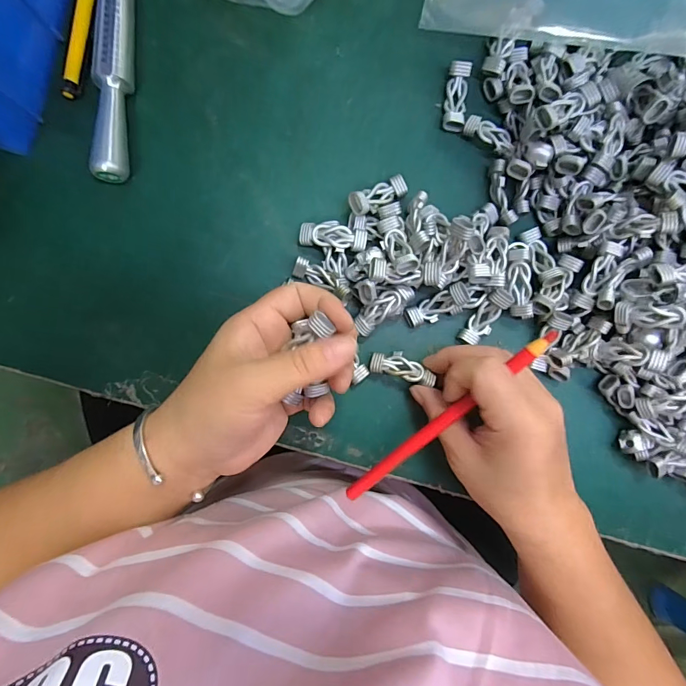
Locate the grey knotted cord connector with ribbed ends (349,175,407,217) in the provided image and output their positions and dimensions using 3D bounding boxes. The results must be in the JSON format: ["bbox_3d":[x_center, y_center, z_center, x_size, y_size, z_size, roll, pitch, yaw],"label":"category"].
[{"bbox_3d":[0.024,-0.102,0.276,0.044,0.009,0.016,-31,93,-21],"label":"grey knotted cord connector with ribbed ends"}]

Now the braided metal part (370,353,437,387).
[{"bbox_3d":[0.041,0.018,0.278,0.045,0.006,0.014,17,90,6],"label":"braided metal part"}]

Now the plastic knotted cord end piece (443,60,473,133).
[{"bbox_3d":[0.081,-0.174,0.283,0.015,0.010,0.045,6,90,-4],"label":"plastic knotted cord end piece"}]

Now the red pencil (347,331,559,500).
[{"bbox_3d":[0.061,0.051,0.253,0.009,0.008,0.171,43,113,-4],"label":"red pencil"}]

